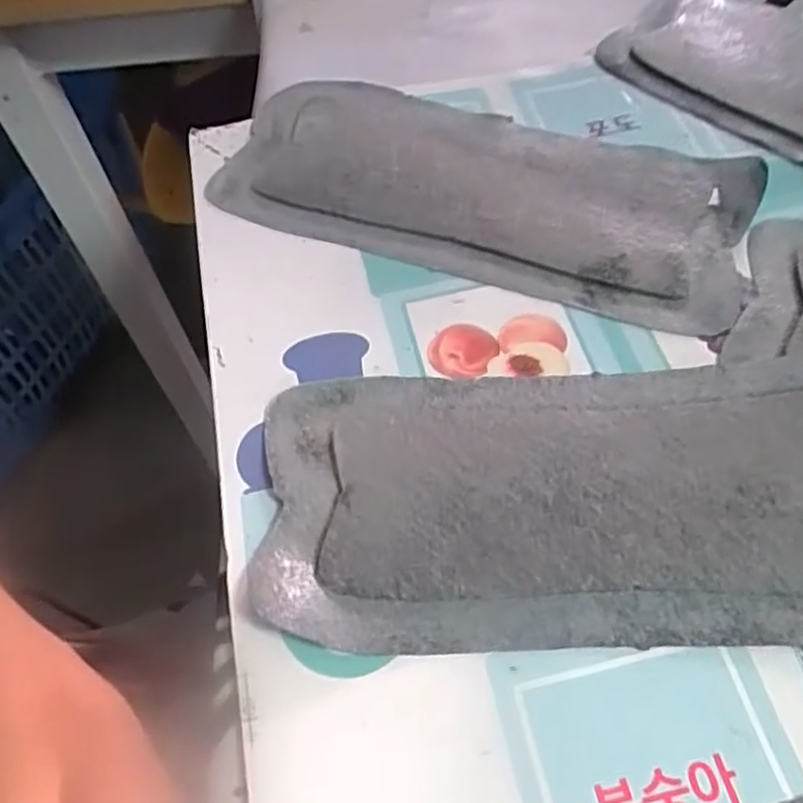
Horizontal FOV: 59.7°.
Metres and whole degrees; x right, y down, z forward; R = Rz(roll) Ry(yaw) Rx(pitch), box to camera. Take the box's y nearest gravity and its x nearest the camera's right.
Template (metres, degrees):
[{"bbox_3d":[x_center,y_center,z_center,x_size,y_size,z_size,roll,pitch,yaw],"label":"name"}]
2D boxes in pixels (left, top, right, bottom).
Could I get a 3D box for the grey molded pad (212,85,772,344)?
[{"bbox_3d":[0.031,-0.094,0.299,0.224,0.012,0.095,16,61,13],"label":"grey molded pad"}]

